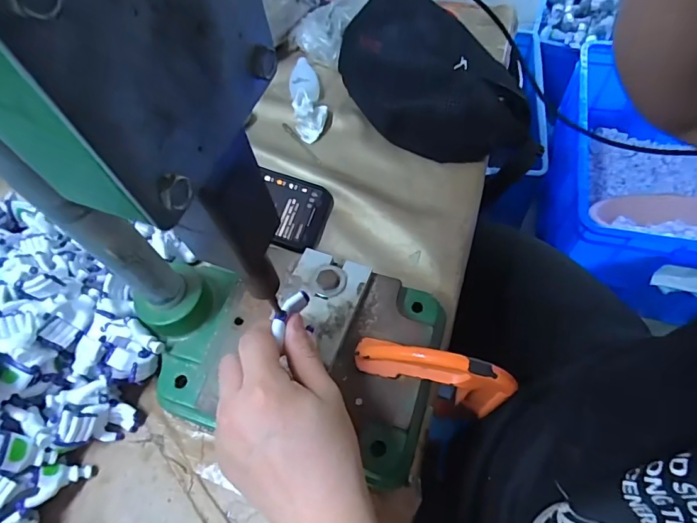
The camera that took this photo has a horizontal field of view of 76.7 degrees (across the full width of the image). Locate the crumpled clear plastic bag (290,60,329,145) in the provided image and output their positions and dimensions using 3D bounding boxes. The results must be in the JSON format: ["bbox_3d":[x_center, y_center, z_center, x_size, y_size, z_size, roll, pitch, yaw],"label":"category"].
[{"bbox_3d":[-0.049,-0.199,0.522,0.037,0.031,0.119,-10,59,-1],"label":"crumpled clear plastic bag"}]

